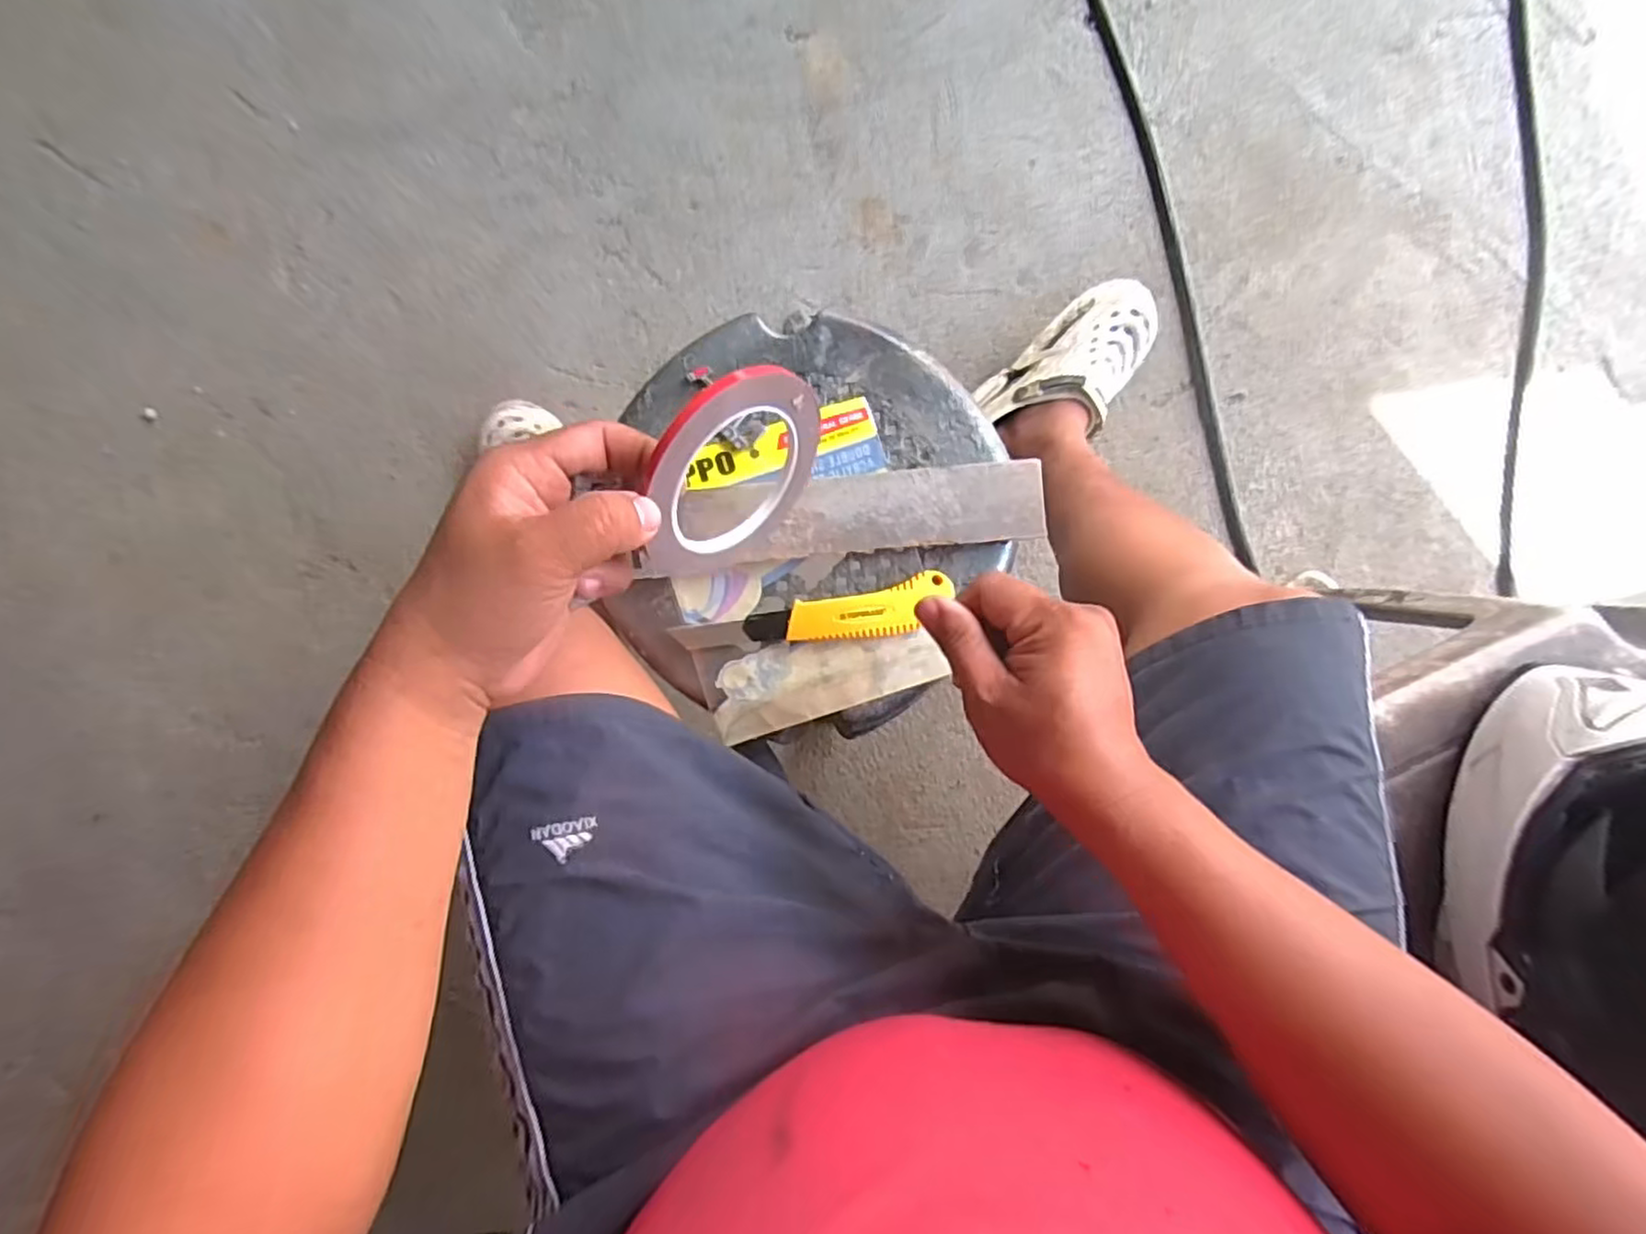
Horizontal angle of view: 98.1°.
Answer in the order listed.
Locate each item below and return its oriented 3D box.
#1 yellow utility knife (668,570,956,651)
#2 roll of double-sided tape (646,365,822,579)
[{"bbox_3d":[-0.005,0.002,0.513,0.197,0.015,0.037,-10,87,3],"label":"yellow utility knife"},{"bbox_3d":[-0.043,-0.067,0.355,0.103,0.112,0.008,-27,55,-37],"label":"roll of double-sided tape"}]

